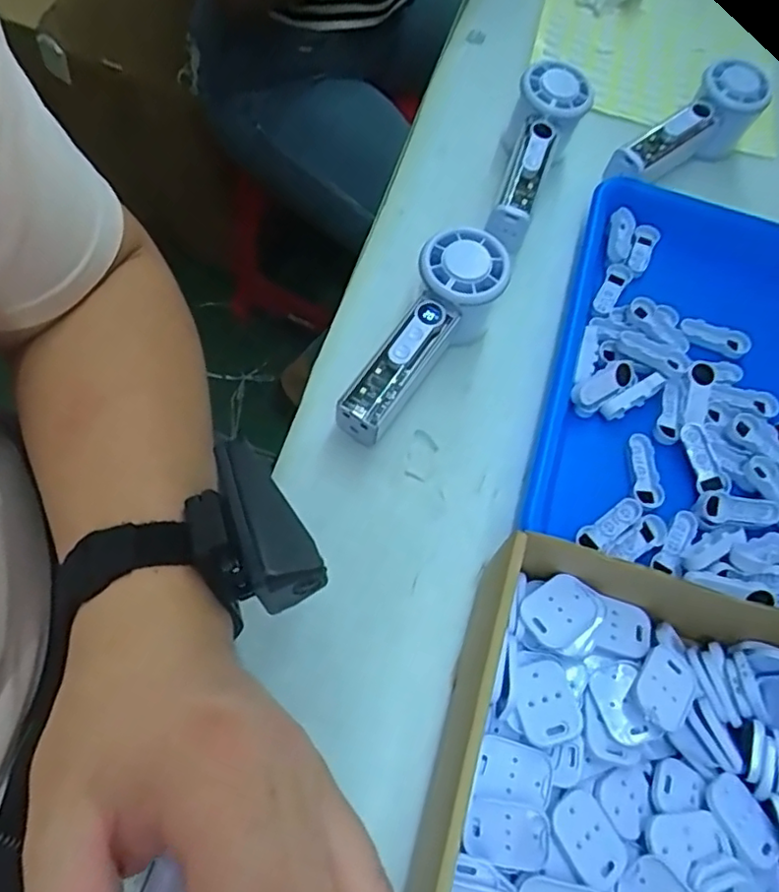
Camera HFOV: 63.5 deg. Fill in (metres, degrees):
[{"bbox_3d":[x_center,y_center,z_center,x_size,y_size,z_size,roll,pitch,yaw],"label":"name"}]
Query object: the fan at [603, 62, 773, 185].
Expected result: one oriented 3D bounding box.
[{"bbox_3d":[0.244,-0.259,0.503,0.133,0.040,0.044,-32,72,-21],"label":"fan"}]

